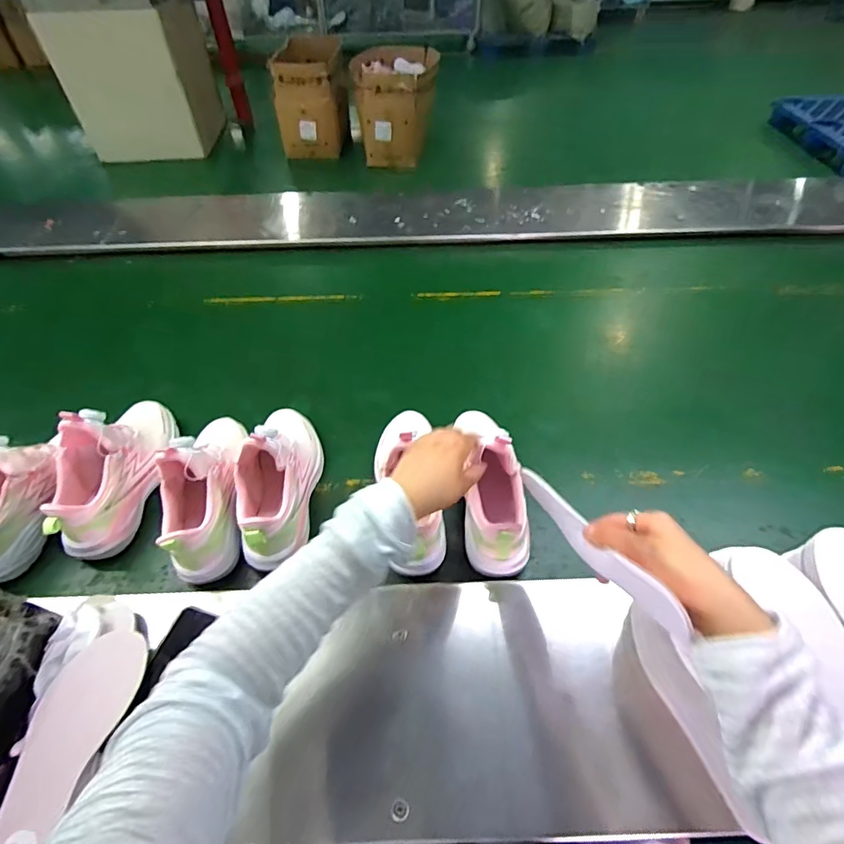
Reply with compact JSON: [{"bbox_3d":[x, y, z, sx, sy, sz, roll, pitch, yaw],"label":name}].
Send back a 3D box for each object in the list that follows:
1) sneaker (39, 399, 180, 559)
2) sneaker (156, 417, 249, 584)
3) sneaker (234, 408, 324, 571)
[{"bbox_3d":[-0.433,0.048,0.660,0.085,0.135,0.253,-3,50,2],"label":"sneaker"},{"bbox_3d":[-0.292,0.072,0.634,0.103,0.130,0.232,-16,51,-8],"label":"sneaker"},{"bbox_3d":[-0.196,0.061,0.644,0.083,0.125,0.240,-1,50,4],"label":"sneaker"}]

